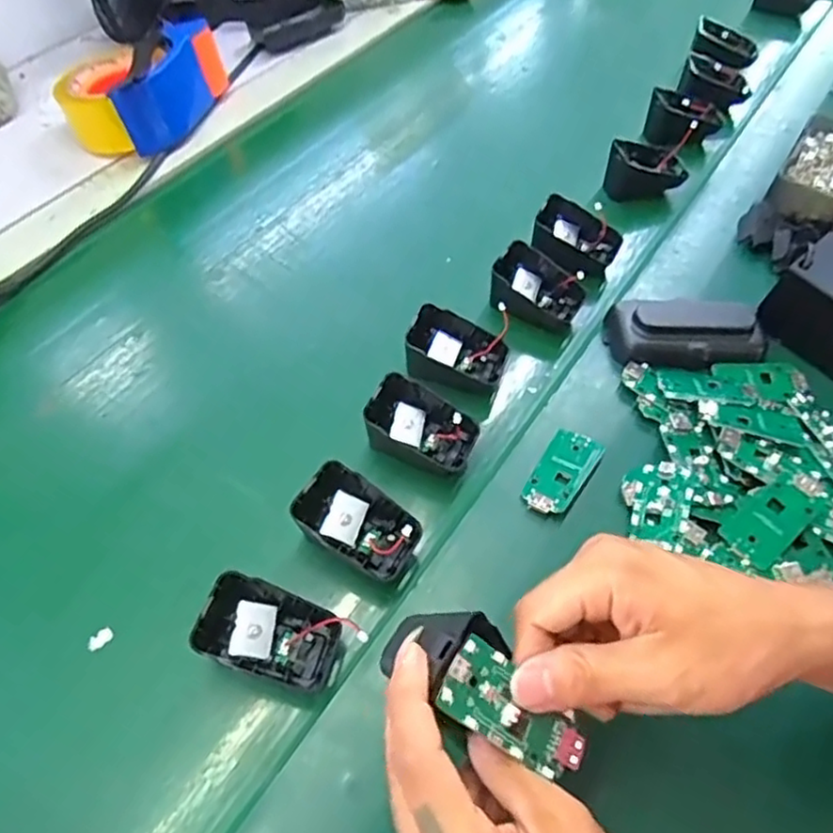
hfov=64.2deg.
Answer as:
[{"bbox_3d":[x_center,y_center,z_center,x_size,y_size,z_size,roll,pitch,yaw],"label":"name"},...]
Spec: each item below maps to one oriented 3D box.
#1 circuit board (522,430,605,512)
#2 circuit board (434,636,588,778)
[{"bbox_3d":[0.090,0.033,0.412,0.031,0.008,0.063,31,62,18],"label":"circuit board"},{"bbox_3d":[0.039,0.117,0.265,0.063,0.007,0.031,37,62,-4],"label":"circuit board"}]

